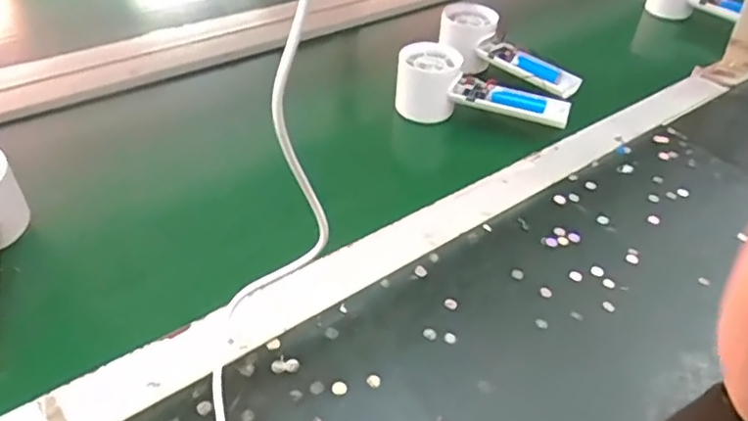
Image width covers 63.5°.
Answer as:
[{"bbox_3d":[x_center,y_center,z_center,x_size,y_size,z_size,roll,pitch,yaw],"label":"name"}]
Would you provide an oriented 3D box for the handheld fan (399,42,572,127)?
[{"bbox_3d":[0.100,-0.115,0.565,0.156,0.048,0.062,9,42,6],"label":"handheld fan"}]

